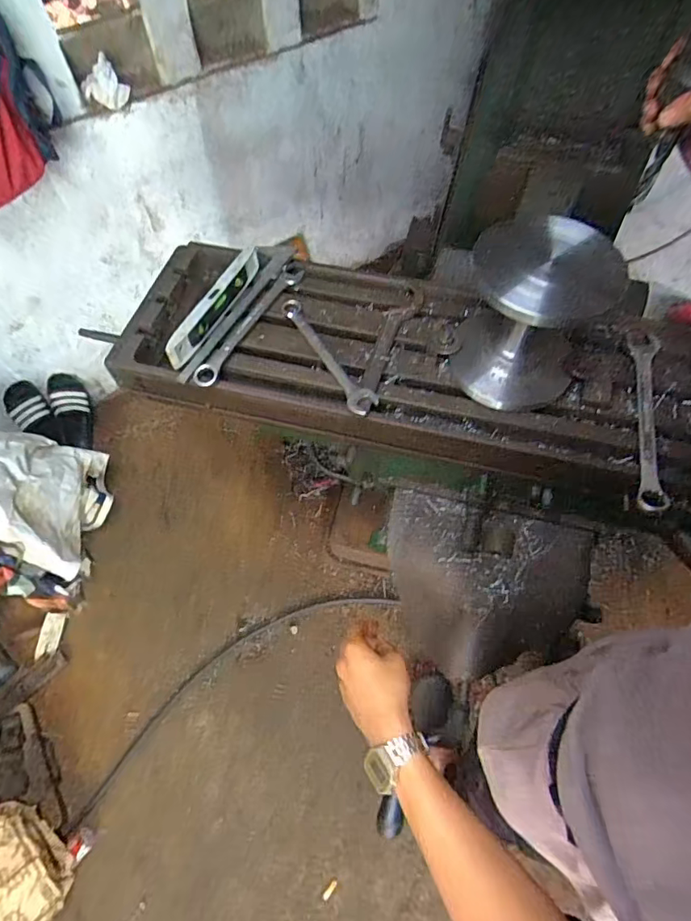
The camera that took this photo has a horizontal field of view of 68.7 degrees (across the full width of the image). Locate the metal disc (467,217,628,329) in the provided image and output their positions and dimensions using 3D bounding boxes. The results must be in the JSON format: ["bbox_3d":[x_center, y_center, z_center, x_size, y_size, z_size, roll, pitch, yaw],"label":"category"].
[{"bbox_3d":[0.224,-0.213,0.558,0.161,0.015,0.149,-1,66,3],"label":"metal disc"}]

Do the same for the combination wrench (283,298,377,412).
[{"bbox_3d":[-0.029,-0.146,0.702,0.038,0.018,0.229,-30,65,-15],"label":"combination wrench"}]

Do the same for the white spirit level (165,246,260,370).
[{"bbox_3d":[-0.184,-0.228,0.728,0.028,0.046,0.229,20,61,12],"label":"white spirit level"}]

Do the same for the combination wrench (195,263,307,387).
[{"bbox_3d":[-0.135,-0.201,0.733,0.032,0.010,0.254,24,63,13],"label":"combination wrench"}]

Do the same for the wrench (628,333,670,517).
[{"bbox_3d":[0.393,-0.062,0.658,0.042,0.022,0.281,12,59,7],"label":"wrench"}]

